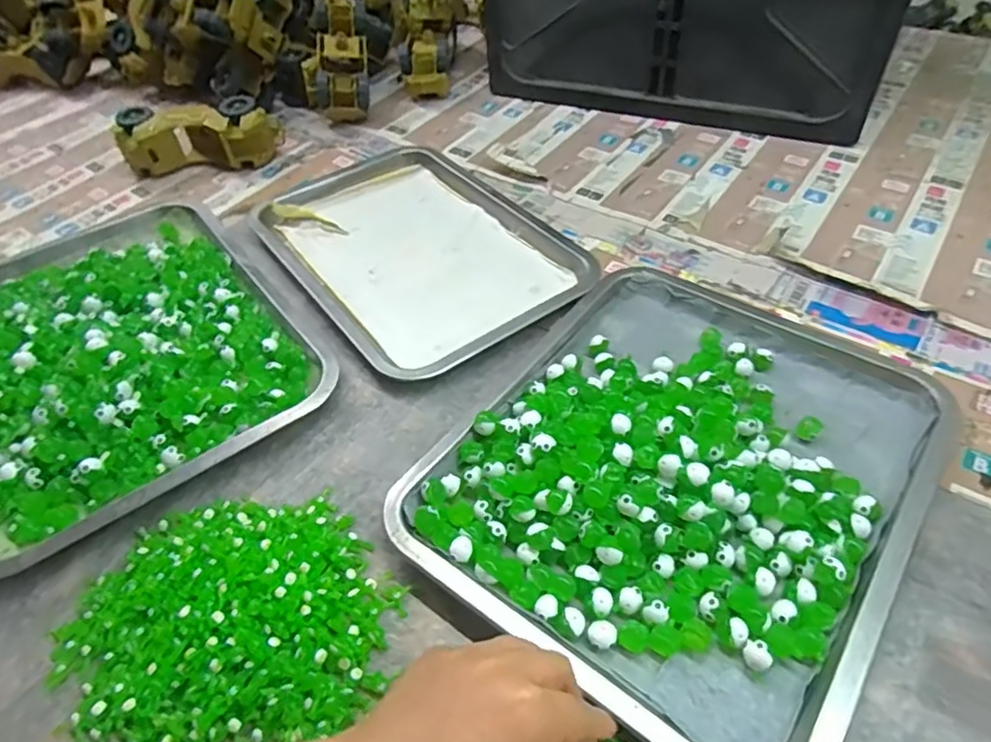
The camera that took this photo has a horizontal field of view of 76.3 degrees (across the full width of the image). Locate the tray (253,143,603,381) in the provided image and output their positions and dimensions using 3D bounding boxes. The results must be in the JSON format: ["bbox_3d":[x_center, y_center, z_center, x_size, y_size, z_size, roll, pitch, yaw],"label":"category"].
[{"bbox_3d":[-0.076,-0.122,0.582,0.215,0.019,0.311,-30,52,-23],"label":"tray"}]

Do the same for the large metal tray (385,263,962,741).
[{"bbox_3d":[0.121,0.049,0.401,0.258,0.033,0.313,29,55,27],"label":"large metal tray"}]

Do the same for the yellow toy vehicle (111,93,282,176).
[{"bbox_3d":[-0.326,-0.259,0.702,0.162,0.059,0.067,0,47,2],"label":"yellow toy vehicle"}]

